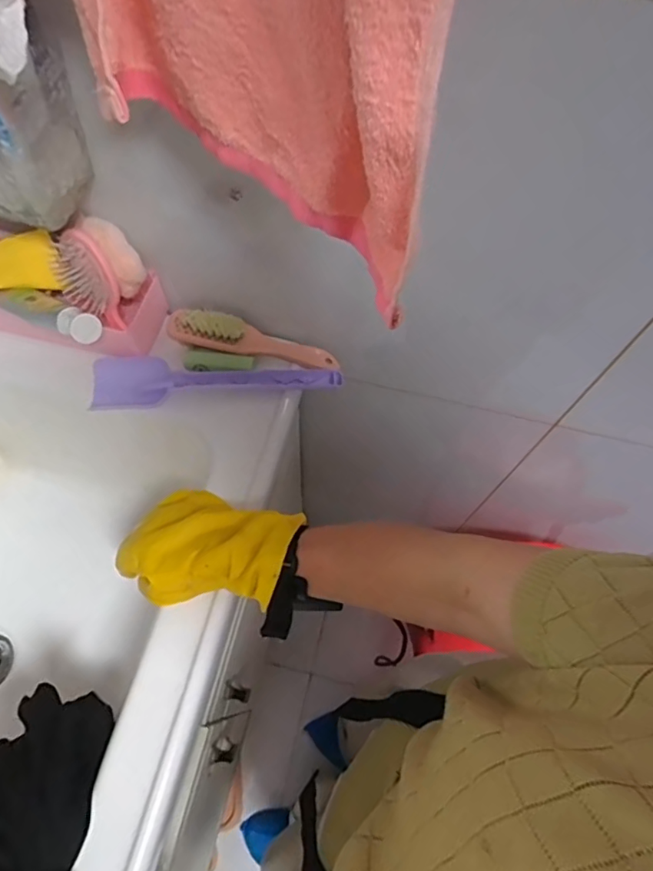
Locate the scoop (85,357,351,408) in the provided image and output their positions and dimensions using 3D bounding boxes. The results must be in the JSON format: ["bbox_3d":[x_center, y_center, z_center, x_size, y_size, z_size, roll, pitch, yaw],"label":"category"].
[{"bbox_3d":[-0.116,-0.064,0.545,0.254,0.014,0.059,-5,63,-5],"label":"scoop"}]

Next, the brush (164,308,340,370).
[{"bbox_3d":[-0.082,-0.104,0.552,0.184,0.036,0.035,9,63,2],"label":"brush"}]

